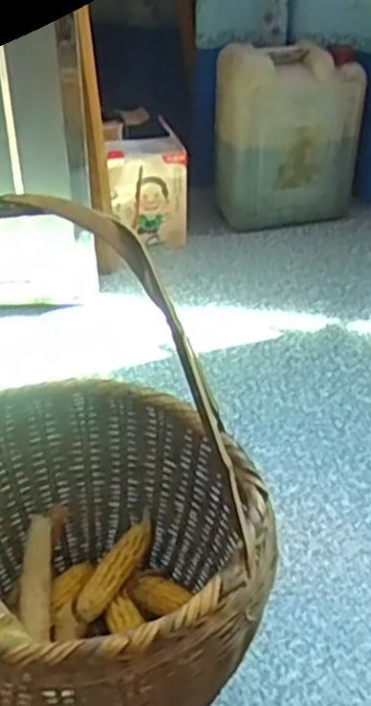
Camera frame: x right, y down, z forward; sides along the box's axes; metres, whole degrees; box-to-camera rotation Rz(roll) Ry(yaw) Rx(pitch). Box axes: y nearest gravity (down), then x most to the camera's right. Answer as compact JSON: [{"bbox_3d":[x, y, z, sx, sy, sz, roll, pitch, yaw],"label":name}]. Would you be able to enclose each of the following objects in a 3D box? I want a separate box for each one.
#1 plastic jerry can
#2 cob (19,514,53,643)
[{"bbox_3d":[0.241,-0.503,1.808,0.302,0.429,0.190,-15,39,-21],"label":"plastic jerry can"},{"bbox_3d":[-0.184,0.274,0.928,0.036,0.041,0.167,-3,36,-6],"label":"cob"}]

